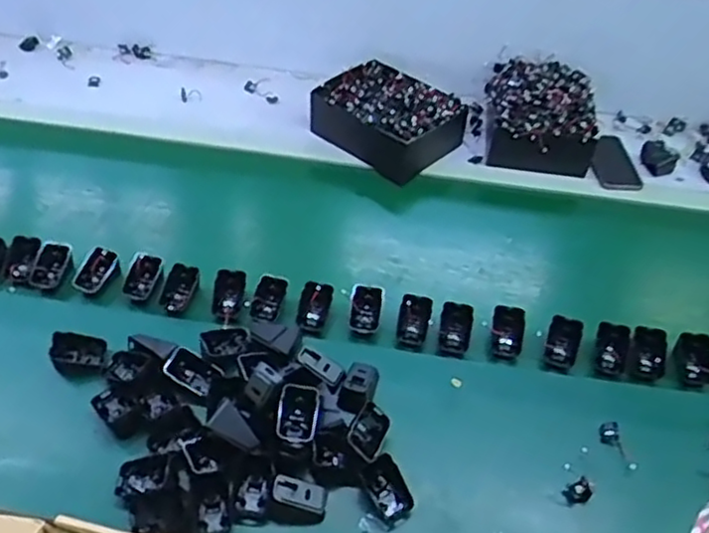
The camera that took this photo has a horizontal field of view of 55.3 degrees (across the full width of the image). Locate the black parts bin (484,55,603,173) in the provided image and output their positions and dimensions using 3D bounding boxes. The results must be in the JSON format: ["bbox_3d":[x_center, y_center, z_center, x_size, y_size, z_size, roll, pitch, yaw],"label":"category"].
[{"bbox_3d":[0.333,-0.271,1.253,0.197,0.108,0.233,8,46,3],"label":"black parts bin"}]

